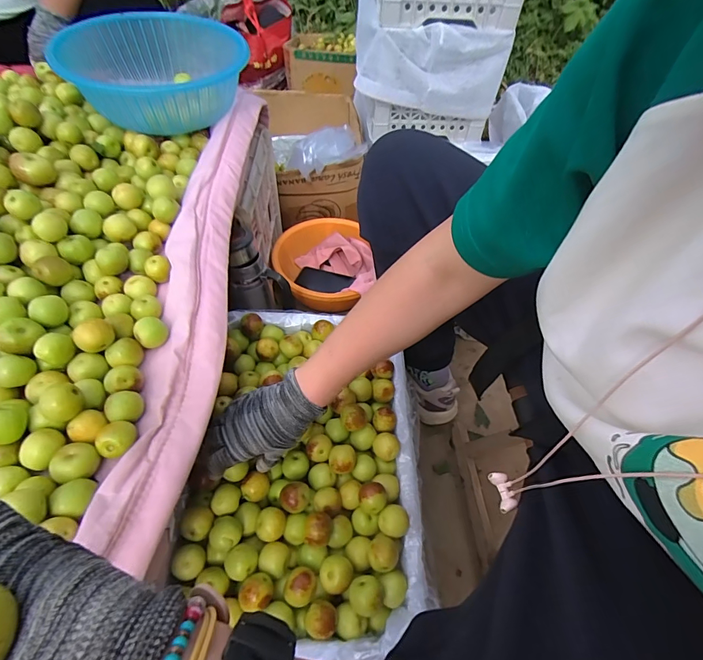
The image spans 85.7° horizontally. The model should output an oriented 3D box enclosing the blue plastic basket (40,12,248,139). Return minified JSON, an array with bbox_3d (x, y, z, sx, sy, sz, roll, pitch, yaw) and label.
[{"bbox_3d":[-0.290,-0.417,0.608,0.241,0.095,0.306,1,54,-3],"label":"blue plastic basket"}]

